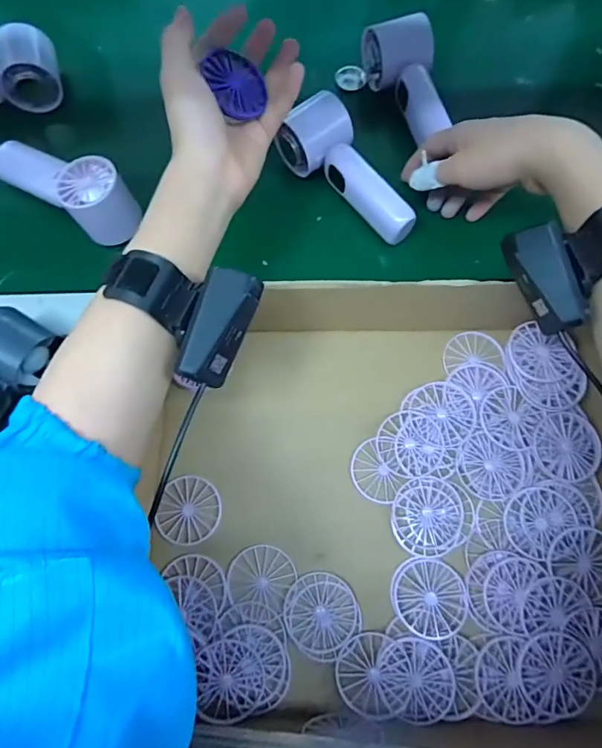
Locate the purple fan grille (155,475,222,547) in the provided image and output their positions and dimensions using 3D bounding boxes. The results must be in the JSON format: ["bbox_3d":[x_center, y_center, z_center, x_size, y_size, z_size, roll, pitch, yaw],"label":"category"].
[{"bbox_3d":[-0.085,0.104,0.350,0.047,0.004,0.049,0,74,1],"label":"purple fan grille"}]

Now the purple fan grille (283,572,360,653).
[{"bbox_3d":[0.014,0.168,0.326,0.049,0.004,0.049,-13,74,-3],"label":"purple fan grille"}]

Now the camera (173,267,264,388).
[{"bbox_3d":[-0.049,-0.027,0.276,0.030,0.025,0.068,19,75,6],"label":"camera"}]

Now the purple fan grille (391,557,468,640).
[{"bbox_3d":[0.091,0.157,0.324,0.051,0.007,0.048,0,74,1],"label":"purple fan grille"}]

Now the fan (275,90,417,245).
[{"bbox_3d":[0.047,-0.176,0.416,0.057,0.055,0.141,-40,77,-10],"label":"fan"}]

